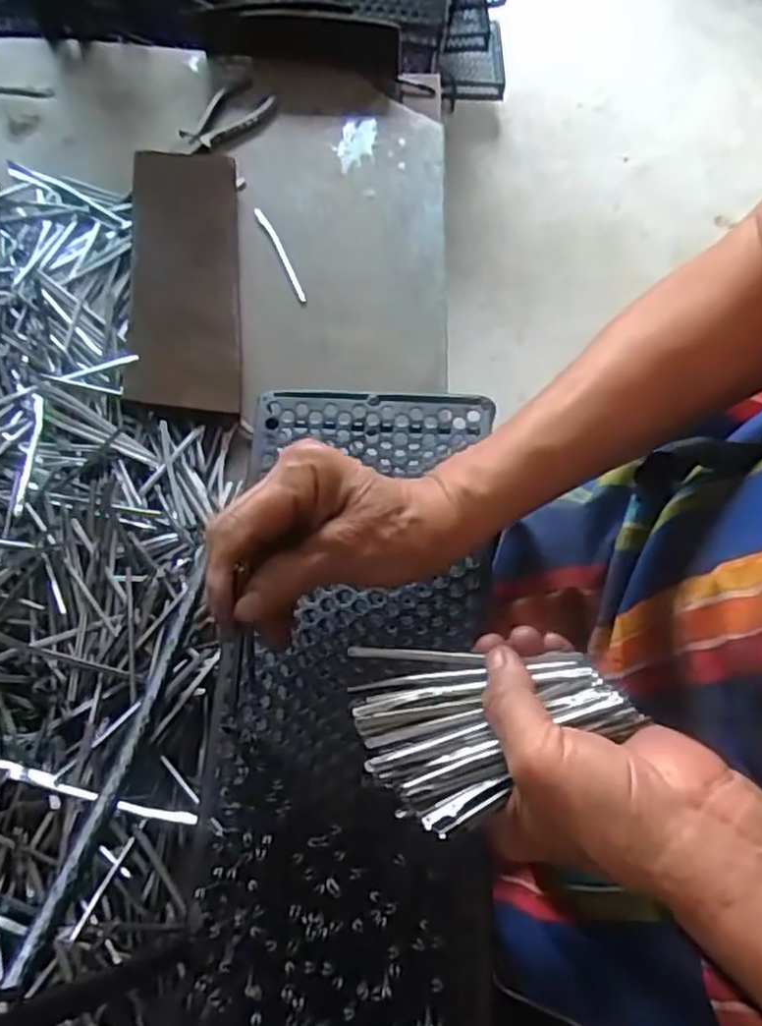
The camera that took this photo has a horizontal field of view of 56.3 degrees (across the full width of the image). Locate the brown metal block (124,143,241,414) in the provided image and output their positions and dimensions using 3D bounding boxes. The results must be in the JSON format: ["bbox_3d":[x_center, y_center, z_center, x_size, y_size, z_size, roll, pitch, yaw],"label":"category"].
[{"bbox_3d":[-0.156,-0.191,0.568,0.081,0.021,0.250,-5,68,-3],"label":"brown metal block"}]

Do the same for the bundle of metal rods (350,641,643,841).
[{"bbox_3d":[0.046,0.097,0.311,0.117,0.032,0.076,5,66,0],"label":"bundle of metal rods"}]

